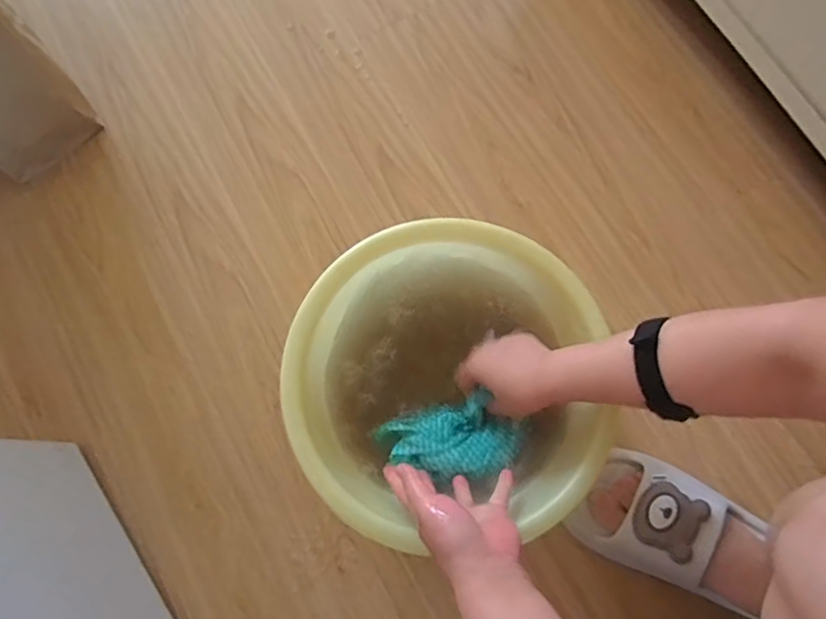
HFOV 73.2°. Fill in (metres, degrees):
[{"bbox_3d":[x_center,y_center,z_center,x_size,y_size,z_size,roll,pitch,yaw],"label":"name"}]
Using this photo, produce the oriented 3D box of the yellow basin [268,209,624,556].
[{"bbox_3d":[0.035,0.067,0.587,0.308,0.123,0.285,0,75,-1],"label":"yellow basin"}]

